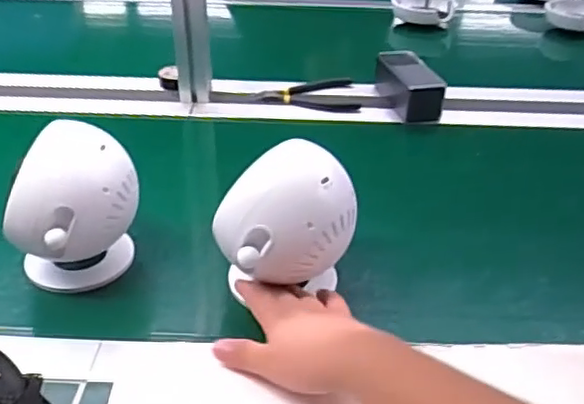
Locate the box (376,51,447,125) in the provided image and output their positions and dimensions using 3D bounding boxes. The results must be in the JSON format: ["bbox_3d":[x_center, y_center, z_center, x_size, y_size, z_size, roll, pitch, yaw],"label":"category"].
[{"bbox_3d":[0.158,-0.161,0.842,0.057,0.054,0.128,-4,32,-10],"label":"box"}]

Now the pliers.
[{"bbox_3d":[0.021,-0.157,0.872,0.140,0.012,0.089,-1,32,-5],"label":"pliers"}]

